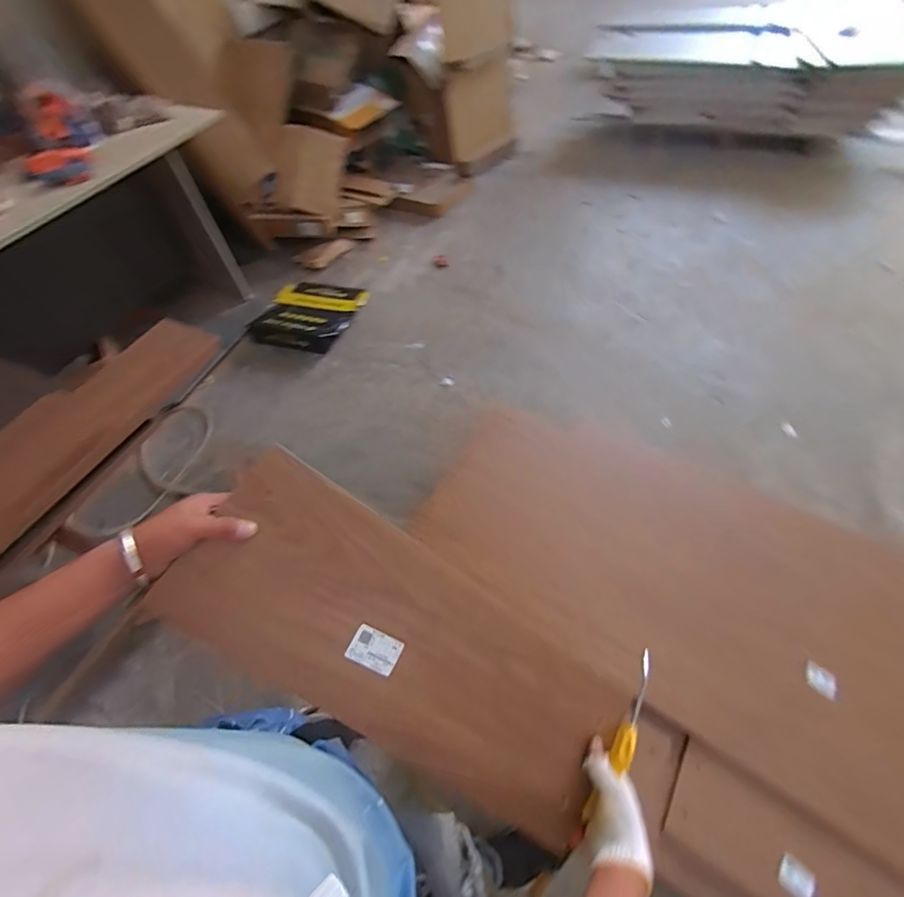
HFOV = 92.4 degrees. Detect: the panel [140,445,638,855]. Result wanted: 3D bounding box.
[{"bbox_3d":[-0.038,0.252,0.530,0.575,0.023,0.217,38,75,-9],"label":"panel"}]

